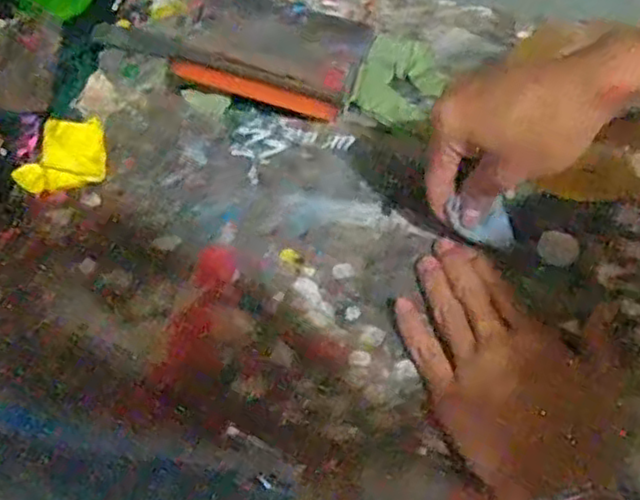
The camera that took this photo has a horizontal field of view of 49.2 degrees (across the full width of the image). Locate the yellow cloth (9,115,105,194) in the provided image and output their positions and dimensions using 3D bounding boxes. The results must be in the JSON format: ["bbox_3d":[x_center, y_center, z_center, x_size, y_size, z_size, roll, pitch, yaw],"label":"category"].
[{"bbox_3d":[-0.187,-0.073,0.503,0.060,0.025,0.064,-8,56,-4],"label":"yellow cloth"}]

